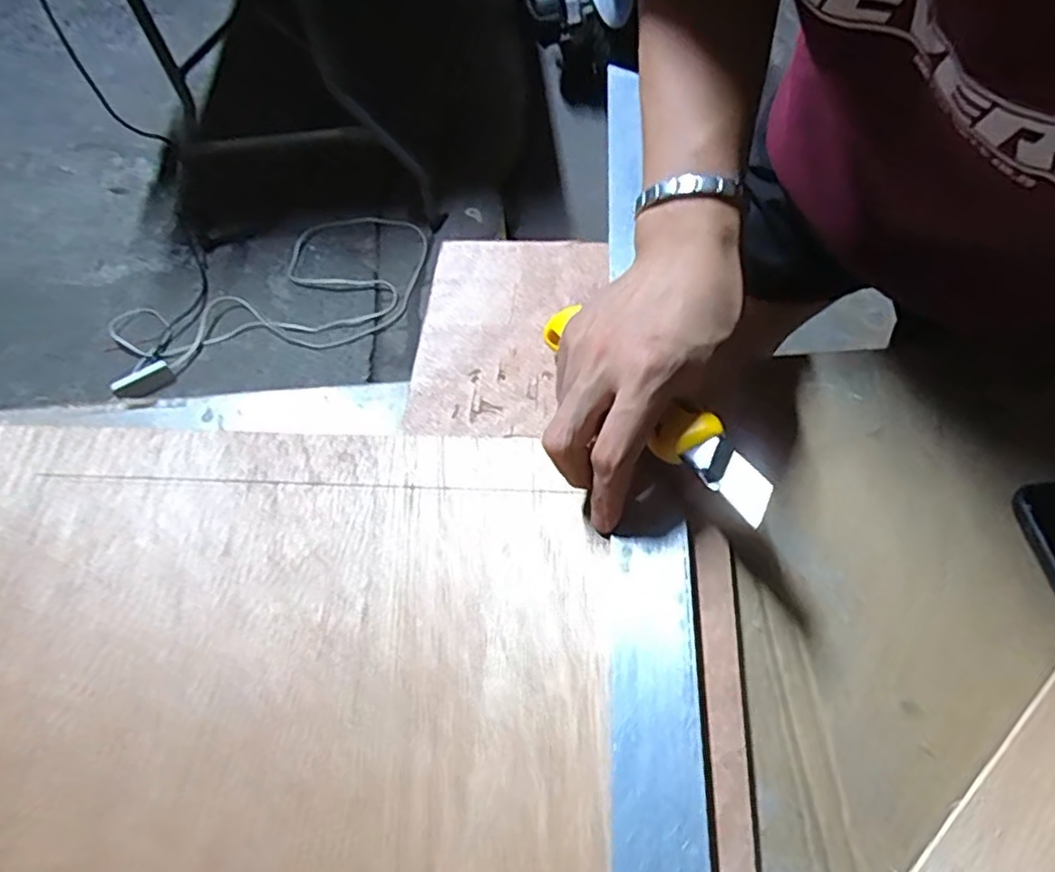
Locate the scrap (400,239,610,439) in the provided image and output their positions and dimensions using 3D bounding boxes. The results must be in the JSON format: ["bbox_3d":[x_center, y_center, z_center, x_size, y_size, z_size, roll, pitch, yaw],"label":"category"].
[{"bbox_3d":[-0.011,-0.066,0.421,0.109,0.007,0.157,4,59,4],"label":"scrap"}]

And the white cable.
[{"bbox_3d":[-0.521,-0.294,1.494,0.671,0.030,0.372,-33,63,-17],"label":"white cable"}]

